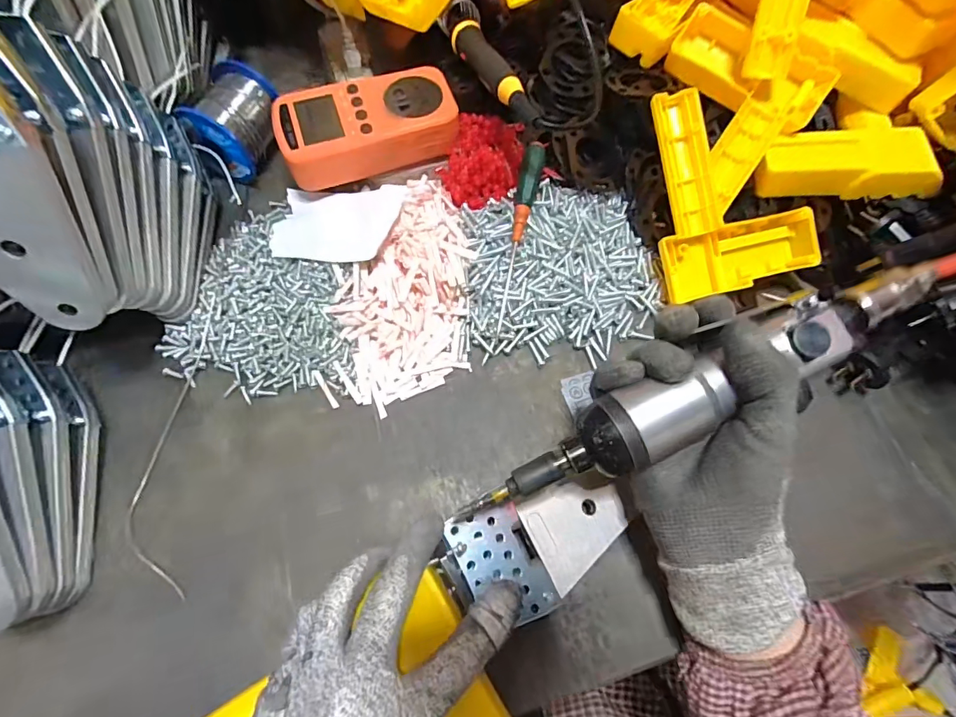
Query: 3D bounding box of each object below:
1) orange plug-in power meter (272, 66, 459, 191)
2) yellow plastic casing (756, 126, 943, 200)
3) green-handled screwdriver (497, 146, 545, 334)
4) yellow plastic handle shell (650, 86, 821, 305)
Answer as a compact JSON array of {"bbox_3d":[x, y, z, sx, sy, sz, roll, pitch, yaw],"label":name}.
[{"bbox_3d":[-0.081,-0.172,0.343,0.125,0.034,0.063,-15,69,-9],"label":"orange plug-in power meter"},{"bbox_3d":[0.272,-0.145,0.346,0.110,0.026,0.048,3,67,14],"label":"yellow plastic casing"},{"bbox_3d":[0.029,-0.087,0.334,0.014,0.011,0.142,11,87,2],"label":"green-handled screwdriver"},{"bbox_3d":[0.185,-0.121,0.338,0.110,0.029,0.141,-8,98,-9],"label":"yellow plastic handle shell"}]

